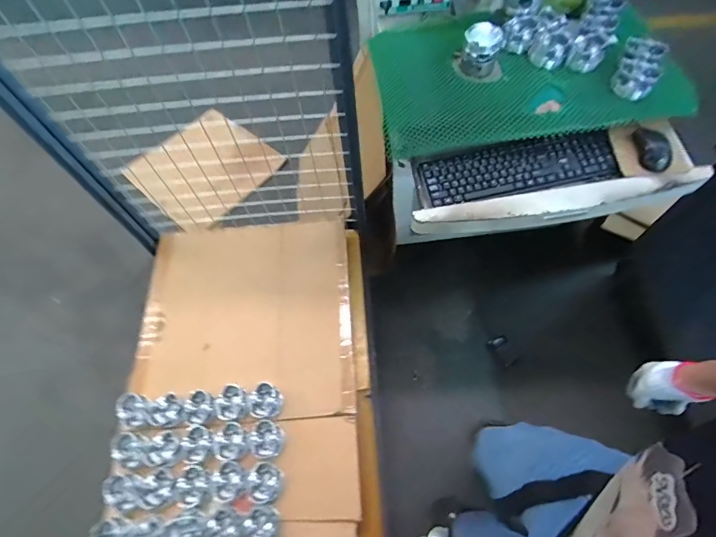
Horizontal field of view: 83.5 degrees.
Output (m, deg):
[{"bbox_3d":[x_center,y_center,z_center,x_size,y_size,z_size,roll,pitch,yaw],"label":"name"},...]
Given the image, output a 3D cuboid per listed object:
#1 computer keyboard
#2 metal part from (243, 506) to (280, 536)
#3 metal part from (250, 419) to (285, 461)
[{"bbox_3d":[0.362,-0.241,0.935,0.454,0.036,0.142,-8,78,3],"label":"computer keyboard"},{"bbox_3d":[-0.210,0.581,0.901,0.073,0.053,0.078,-1,62,3],"label":"metal part"},{"bbox_3d":[-0.220,0.420,0.981,0.076,0.053,0.086,-8,62,-1],"label":"metal part"}]

